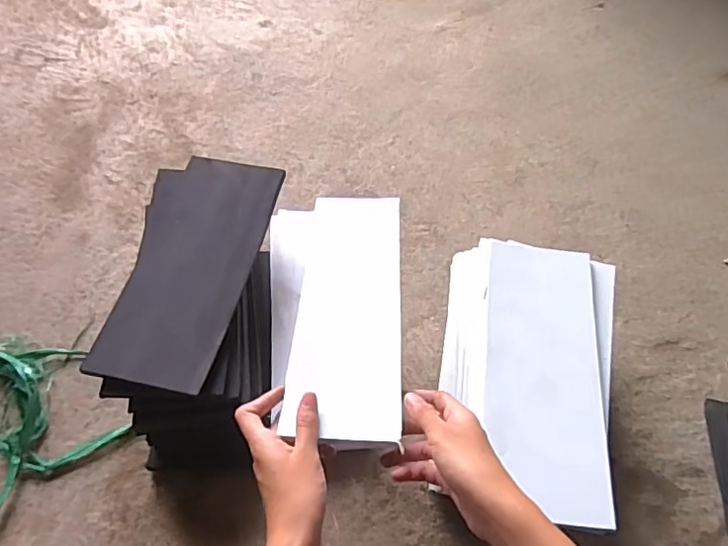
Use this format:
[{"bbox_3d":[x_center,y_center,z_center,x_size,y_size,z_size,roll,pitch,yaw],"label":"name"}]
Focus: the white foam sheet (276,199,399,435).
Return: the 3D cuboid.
[{"bbox_3d":[-0.014,0.024,0.531,0.098,0.010,0.280,3,49,-2],"label":"white foam sheet"}]

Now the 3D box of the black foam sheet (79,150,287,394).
[{"bbox_3d":[-0.180,-0.014,0.586,0.116,0.021,0.275,12,57,5],"label":"black foam sheet"}]

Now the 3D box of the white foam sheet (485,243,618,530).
[{"bbox_3d":[0.181,0.095,0.549,0.114,0.008,0.274,8,62,0],"label":"white foam sheet"}]

